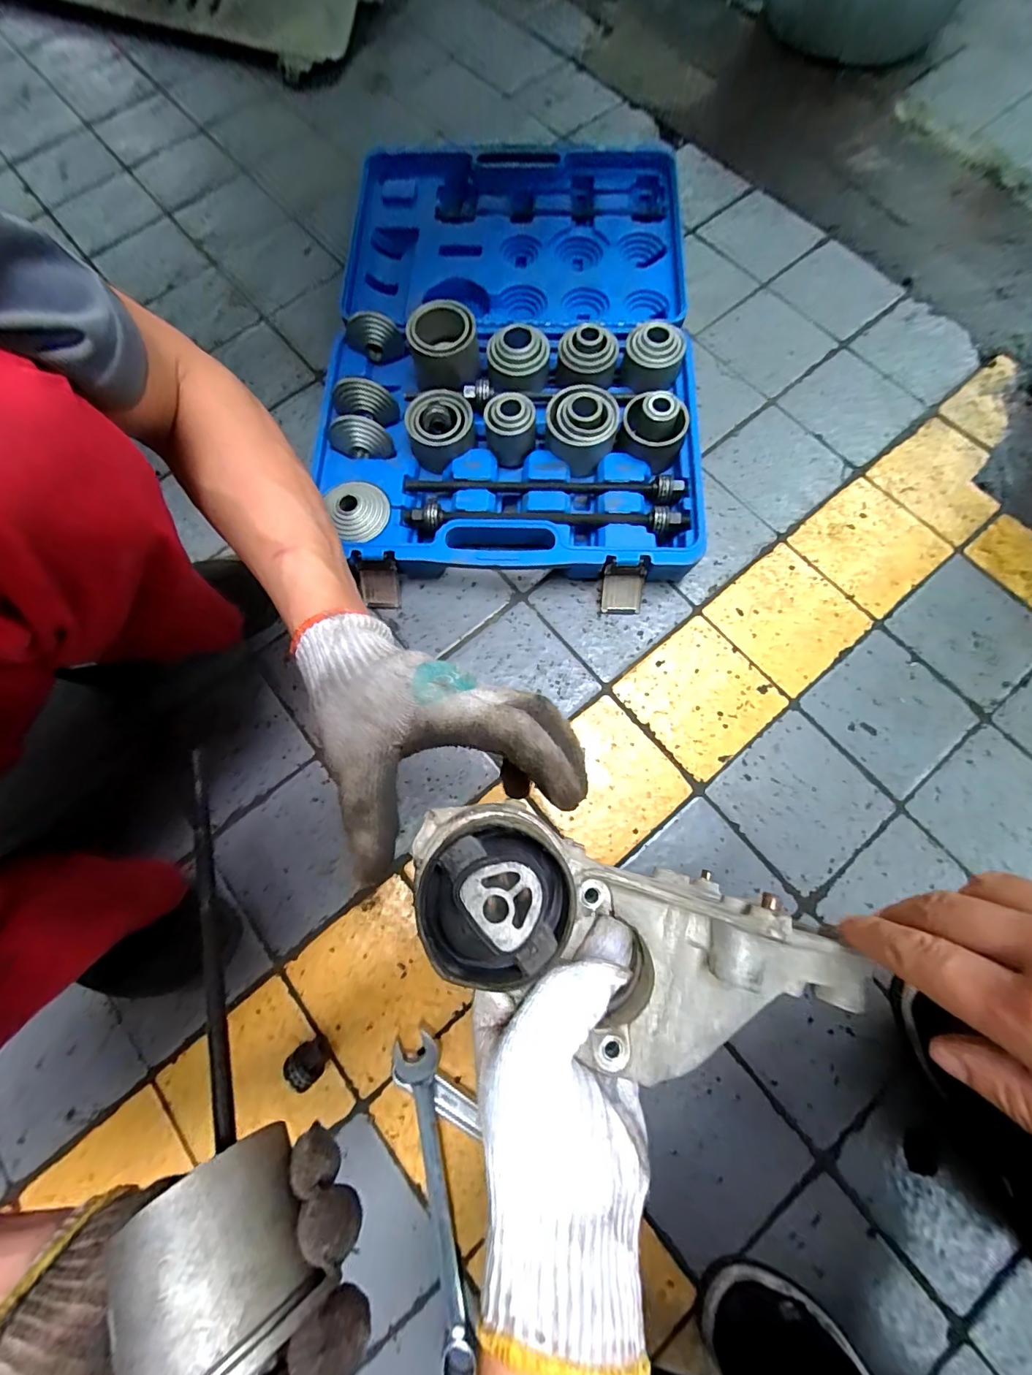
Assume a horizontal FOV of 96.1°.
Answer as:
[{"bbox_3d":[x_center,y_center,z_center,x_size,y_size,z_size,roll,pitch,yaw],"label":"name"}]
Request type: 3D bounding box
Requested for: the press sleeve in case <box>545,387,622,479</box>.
[{"bbox_3d":[0.081,-0.327,0.572,0.088,0.045,0.087,-1,75,2],"label":"press sleeve in case"}]

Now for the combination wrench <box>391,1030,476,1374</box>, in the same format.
[{"bbox_3d":[-0.078,0.466,0.419,0.045,0.023,0.264,-10,75,-1],"label":"combination wrench"}]

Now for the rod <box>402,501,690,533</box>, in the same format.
[{"bbox_3d":[0.033,-0.207,0.560,0.342,0.023,0.027,2,75,3],"label":"rod"}]

